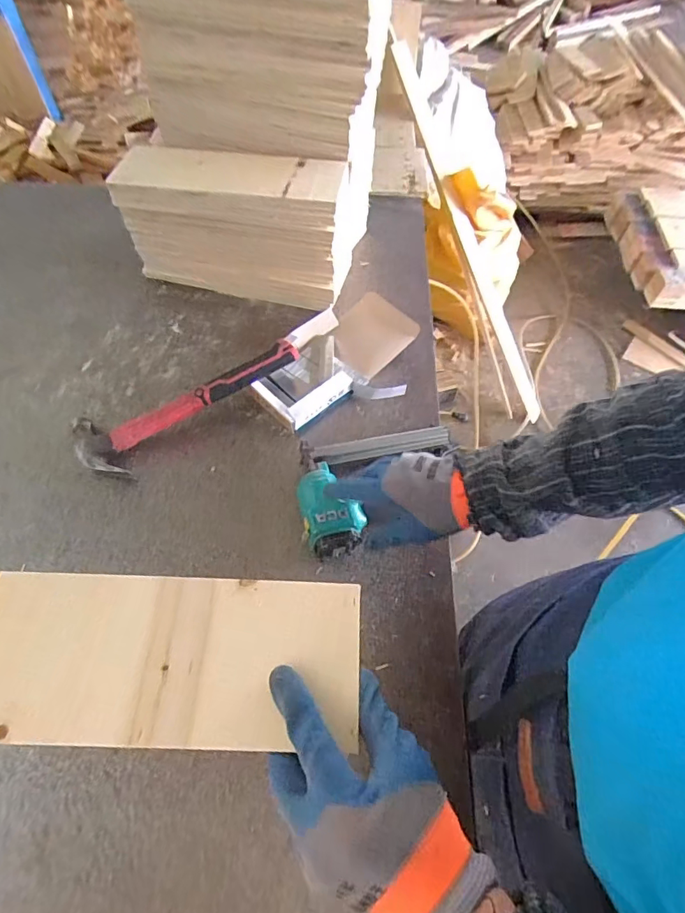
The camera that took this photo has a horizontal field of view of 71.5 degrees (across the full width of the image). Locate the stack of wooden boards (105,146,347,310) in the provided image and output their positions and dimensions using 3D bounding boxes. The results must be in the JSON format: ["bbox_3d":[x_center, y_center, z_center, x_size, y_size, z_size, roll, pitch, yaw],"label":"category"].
[{"bbox_3d":[-0.175,-0.400,0.807,0.346,0.178,0.176,8,59,5],"label":"stack of wooden boards"}]

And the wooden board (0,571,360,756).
[{"bbox_3d":[-0.162,0.144,0.348,0.345,0.010,0.114,1,60,-1],"label":"wooden board"}]

